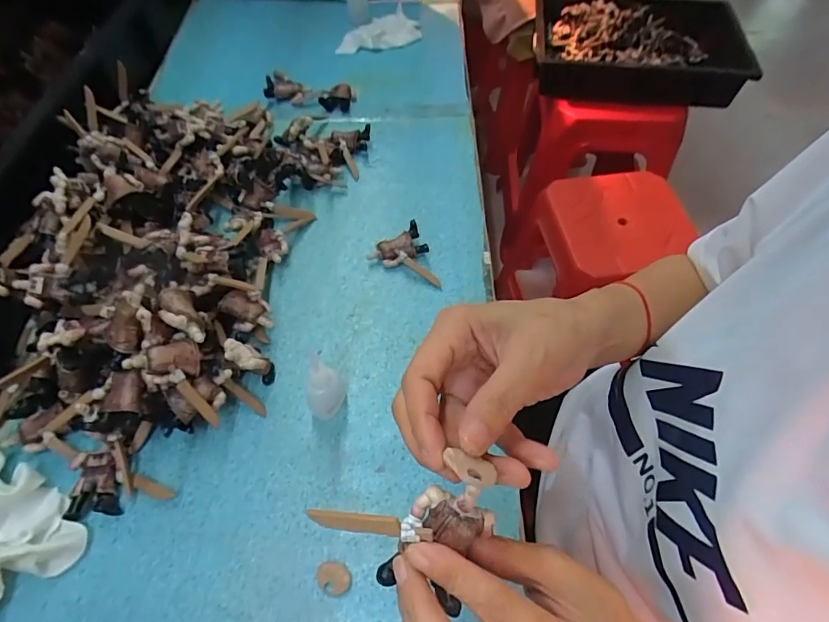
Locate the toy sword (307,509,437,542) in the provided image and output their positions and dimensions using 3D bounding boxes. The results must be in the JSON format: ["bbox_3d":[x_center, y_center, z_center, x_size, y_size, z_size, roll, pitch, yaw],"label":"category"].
[{"bbox_3d":[-0.020,0.091,0.201,0.056,0.005,0.008,-2,86,21],"label":"toy sword"}]

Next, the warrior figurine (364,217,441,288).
[{"bbox_3d":[-0.002,-0.063,0.480,0.079,0.020,0.051,20,60,13],"label":"warrior figurine"}]

